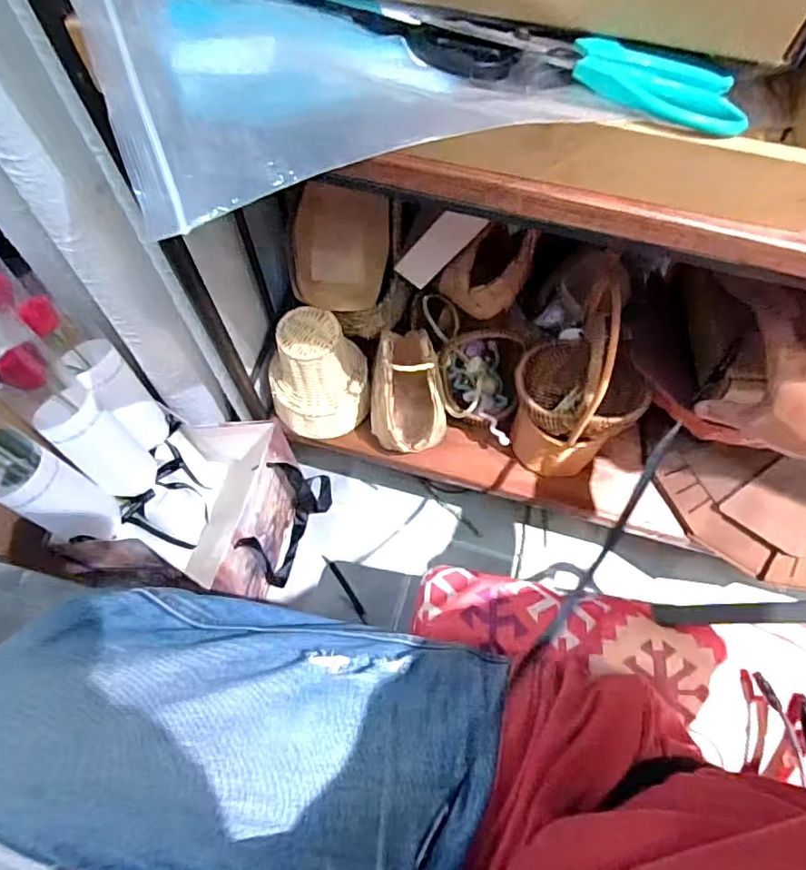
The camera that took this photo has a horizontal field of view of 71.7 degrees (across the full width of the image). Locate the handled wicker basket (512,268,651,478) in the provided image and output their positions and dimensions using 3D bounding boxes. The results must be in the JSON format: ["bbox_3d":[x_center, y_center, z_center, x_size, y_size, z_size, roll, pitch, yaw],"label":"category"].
[{"bbox_3d":[0.204,-0.051,0.681,0.122,0.282,0.143,-31,69,-14],"label":"handled wicker basket"}]

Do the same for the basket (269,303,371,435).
[{"bbox_3d":[-0.119,-0.079,0.760,0.139,0.155,0.110,-3,65,-3],"label":"basket"}]

